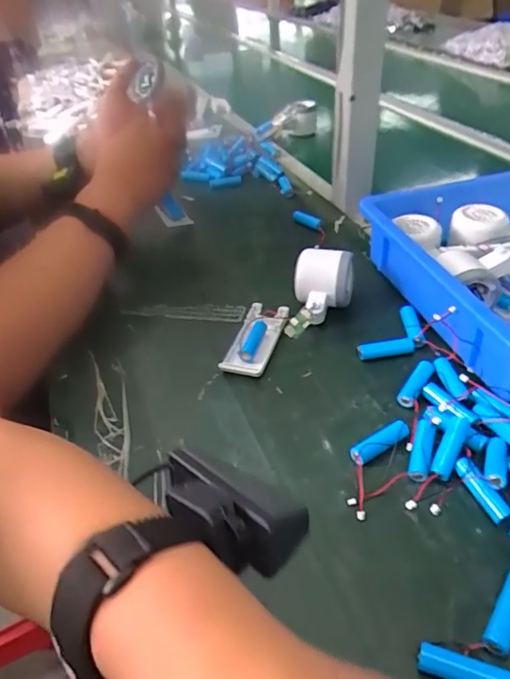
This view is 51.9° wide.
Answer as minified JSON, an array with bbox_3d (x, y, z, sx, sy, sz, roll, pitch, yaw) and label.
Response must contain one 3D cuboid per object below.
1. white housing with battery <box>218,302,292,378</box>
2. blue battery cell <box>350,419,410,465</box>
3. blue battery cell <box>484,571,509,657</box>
[{"bbox_3d":[0.001,-0.001,0.517,0.045,0.021,0.092,9,41,17],"label":"white housing with battery"},{"bbox_3d":[0.097,0.082,0.410,0.053,0.017,0.014,-22,42,-21],"label":"blue battery cell"},{"bbox_3d":[0.148,0.159,0.306,0.015,0.012,0.047,23,46,30],"label":"blue battery cell"}]

